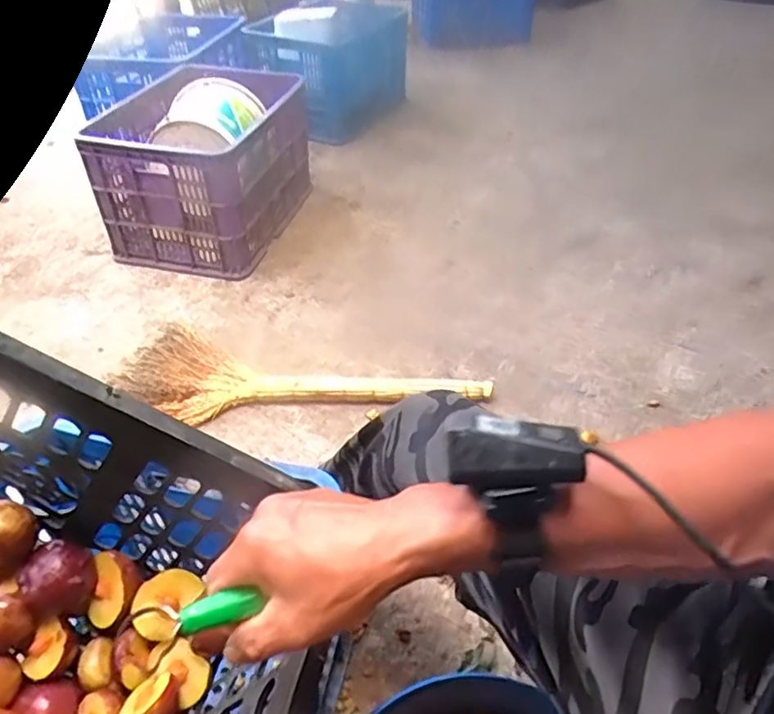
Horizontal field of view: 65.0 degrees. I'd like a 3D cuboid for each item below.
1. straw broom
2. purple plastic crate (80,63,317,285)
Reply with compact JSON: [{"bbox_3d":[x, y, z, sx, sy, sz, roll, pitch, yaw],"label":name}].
[{"bbox_3d":[-0.148,0.058,1.089,0.645,0.054,0.204,12,46,7],"label":"straw broom"},{"bbox_3d":[-0.438,-0.515,1.535,0.410,0.322,0.637,1,40,9],"label":"purple plastic crate"}]

